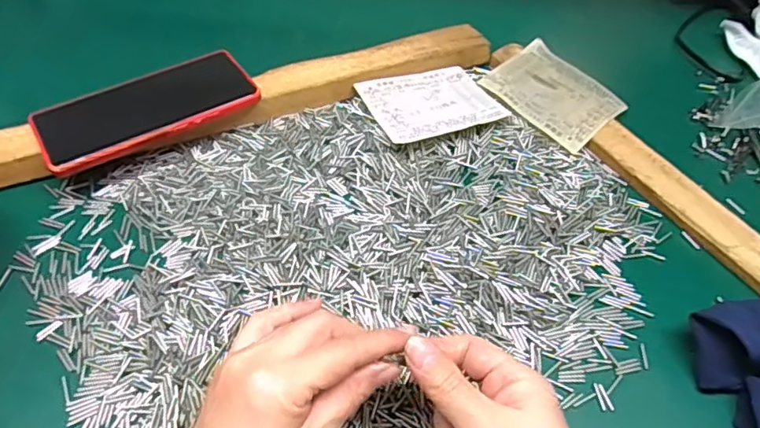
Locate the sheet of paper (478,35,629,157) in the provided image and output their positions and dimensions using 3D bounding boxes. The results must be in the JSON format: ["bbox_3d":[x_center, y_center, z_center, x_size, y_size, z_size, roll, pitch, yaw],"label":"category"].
[{"bbox_3d":[0.159,-0.109,0.520,0.087,0.014,0.108,-37,65,-26],"label":"sheet of paper"}]

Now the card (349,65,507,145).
[{"bbox_3d":[0.044,-0.098,0.499,0.108,0.016,0.084,-18,58,-17],"label":"card"}]

